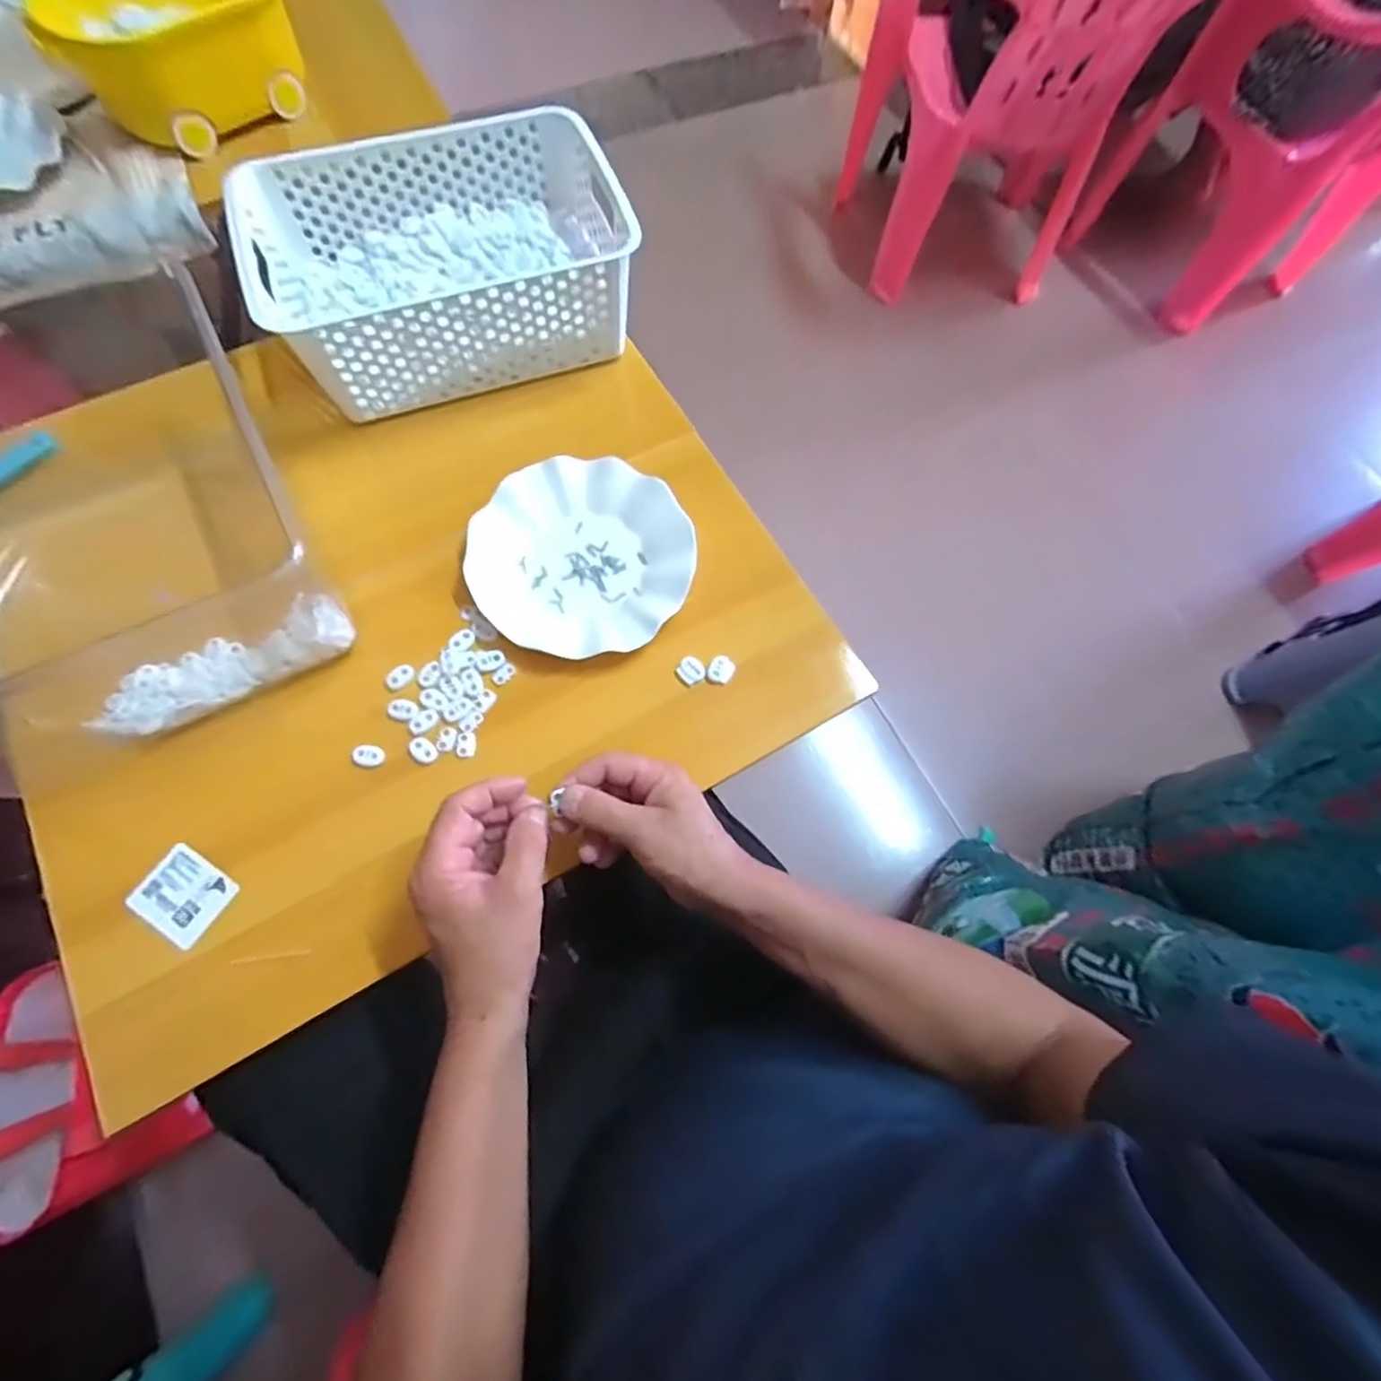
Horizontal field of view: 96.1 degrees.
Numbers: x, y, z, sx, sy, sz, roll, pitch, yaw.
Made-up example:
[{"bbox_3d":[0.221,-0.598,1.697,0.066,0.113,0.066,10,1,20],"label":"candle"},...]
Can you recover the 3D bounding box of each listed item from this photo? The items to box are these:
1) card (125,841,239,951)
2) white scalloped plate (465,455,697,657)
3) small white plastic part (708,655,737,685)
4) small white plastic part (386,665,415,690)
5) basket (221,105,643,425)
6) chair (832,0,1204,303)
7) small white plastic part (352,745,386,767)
[{"bbox_3d":[-0.354,0.142,0.432,0.057,0.006,0.049,32,71,9],"label":"card"},{"bbox_3d":[-0.090,-0.112,0.521,0.179,0.024,0.175,1,69,-2],"label":"white scalloped plate"},{"bbox_3d":[0.025,-0.017,0.501,0.020,0.006,0.021,1,69,-2],"label":"small white plastic part"},{"bbox_3d":[-0.229,-0.012,0.488,0.023,0.004,0.017,-36,75,-15],"label":"small white plastic part"},{"bbox_3d":[-0.219,-0.385,0.569,0.306,0.107,0.207,-21,72,-10],"label":"basket"},{"bbox_3d":[0.592,-1.101,1.115,0.552,0.663,0.461,16,69,3],"label":"chair"},{"bbox_3d":[-0.242,0.049,0.467,0.023,0.004,0.015,4,69,-1],"label":"small white plastic part"}]

